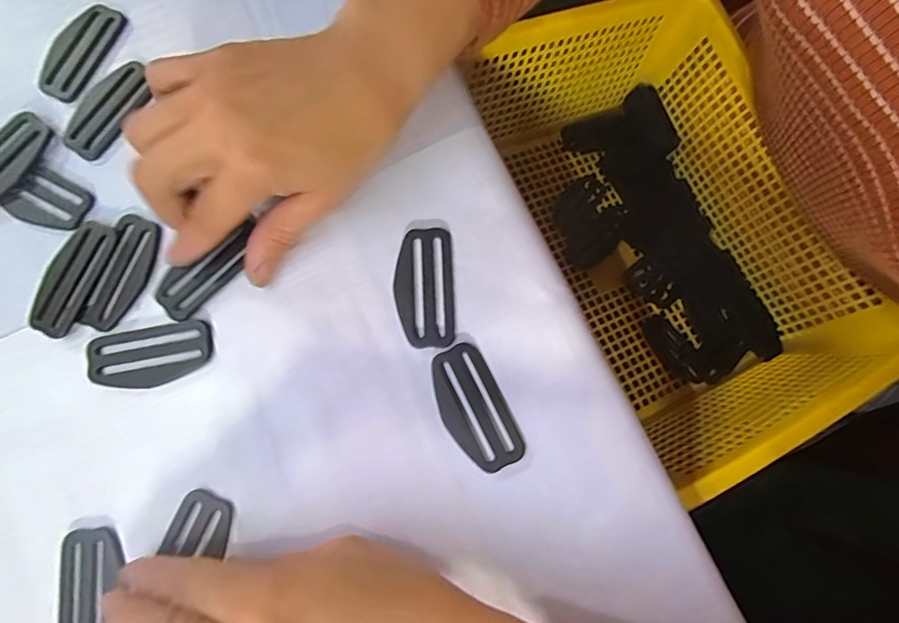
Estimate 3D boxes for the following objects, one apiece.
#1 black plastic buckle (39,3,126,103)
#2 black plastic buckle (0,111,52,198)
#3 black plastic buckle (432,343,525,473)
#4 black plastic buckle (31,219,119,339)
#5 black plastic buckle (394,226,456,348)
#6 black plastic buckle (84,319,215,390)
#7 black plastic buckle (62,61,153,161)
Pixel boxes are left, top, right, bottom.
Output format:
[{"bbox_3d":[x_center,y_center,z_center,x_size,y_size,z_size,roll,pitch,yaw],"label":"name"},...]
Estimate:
[{"bbox_3d":[-0.204,-0.144,0.272,0.031,0.004,0.059,22,80,5],"label":"black plastic buckle"},{"bbox_3d":[-0.232,-0.077,0.256,0.025,0.007,0.059,43,82,8],"label":"black plastic buckle"},{"bbox_3d":[0.011,0.045,0.231,0.029,0.004,0.058,-25,80,-4],"label":"black plastic buckle"},{"bbox_3d":[-0.188,-0.018,0.244,0.027,0.005,0.058,24,80,5],"label":"black plastic buckle"},{"bbox_3d":[-0.013,-0.012,0.241,0.028,0.004,0.059,-2,79,0],"label":"black plastic buckle"},{"bbox_3d":[-0.145,0.021,0.238,0.059,0.004,0.029,-11,79,-2],"label":"black plastic buckle"},{"bbox_3d":[-0.184,-0.109,0.264,0.029,0.004,0.056,37,82,7],"label":"black plastic buckle"}]

